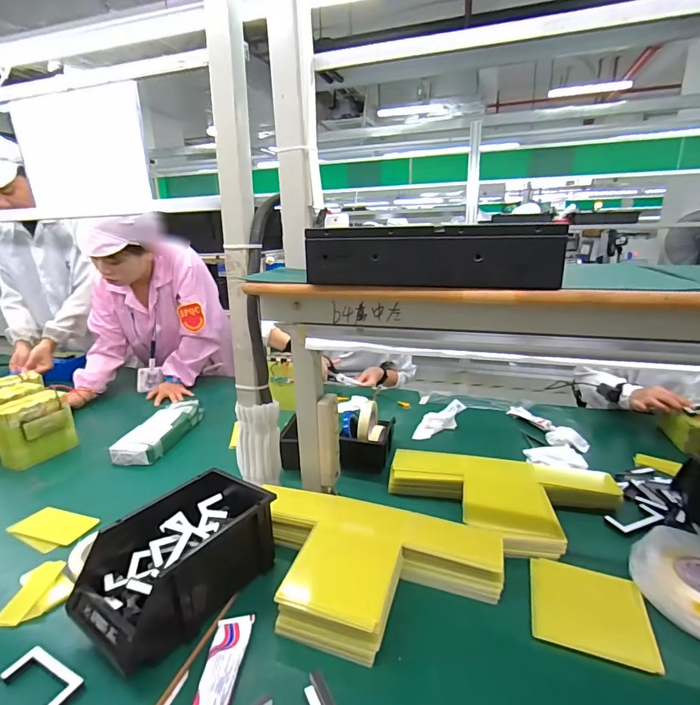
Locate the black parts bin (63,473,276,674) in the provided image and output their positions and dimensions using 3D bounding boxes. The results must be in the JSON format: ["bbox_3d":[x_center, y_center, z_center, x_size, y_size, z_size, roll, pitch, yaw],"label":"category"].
[{"bbox_3d":[-0.247,0.296,0.618,0.165,0.112,0.262,9,19,32],"label":"black parts bin"}]

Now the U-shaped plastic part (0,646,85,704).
[{"bbox_3d":[-0.363,0.386,0.496,0.101,0.010,0.044,7,18,26],"label":"U-shaped plastic part"}]

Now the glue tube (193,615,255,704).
[{"bbox_3d":[-0.149,0.377,0.481,0.045,0.023,0.180,-2,16,-3],"label":"glue tube"}]

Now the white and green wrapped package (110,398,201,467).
[{"bbox_3d":[-0.485,0.195,1.090,0.104,0.054,0.270,2,18,12],"label":"white and green wrapped package"}]

